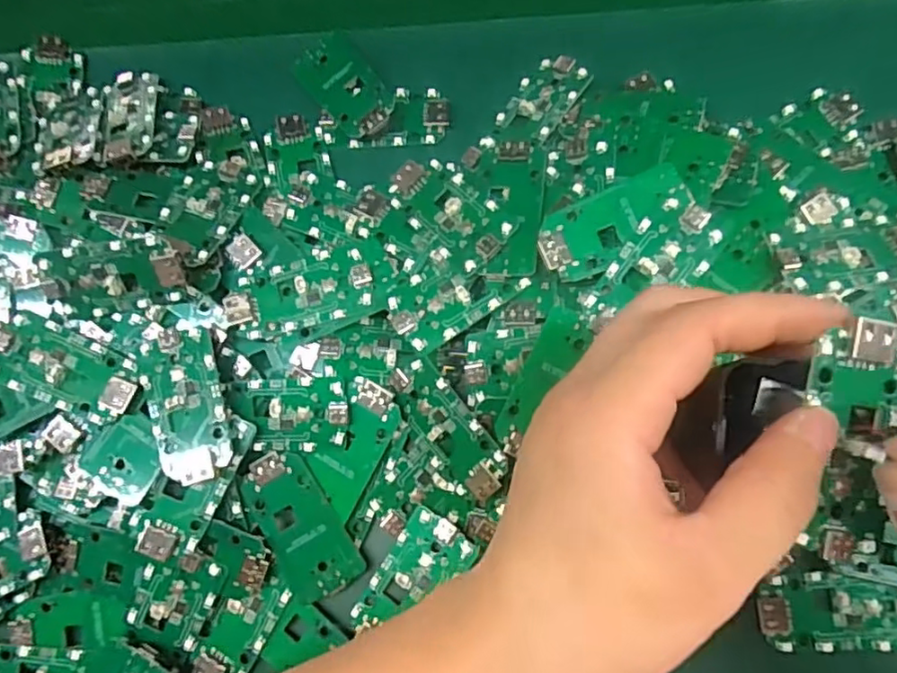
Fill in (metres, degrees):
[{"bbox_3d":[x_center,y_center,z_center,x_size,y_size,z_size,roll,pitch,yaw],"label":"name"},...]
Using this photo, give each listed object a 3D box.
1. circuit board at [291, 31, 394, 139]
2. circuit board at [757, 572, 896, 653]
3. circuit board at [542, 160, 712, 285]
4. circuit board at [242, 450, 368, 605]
[{"bbox_3d":[-0.052,-0.125,0.307,0.031,0.006,0.062,-37,72,0],"label":"circuit board"},{"bbox_3d":[0.157,0.112,0.250,0.061,0.005,0.028,2,80,5],"label":"circuit board"},{"bbox_3d":[0.068,-0.045,0.248,0.062,0.004,0.029,-24,82,0],"label":"circuit board"},{"bbox_3d":[-0.063,0.080,0.263,0.032,0.004,0.063,-31,88,-3],"label":"circuit board"}]

